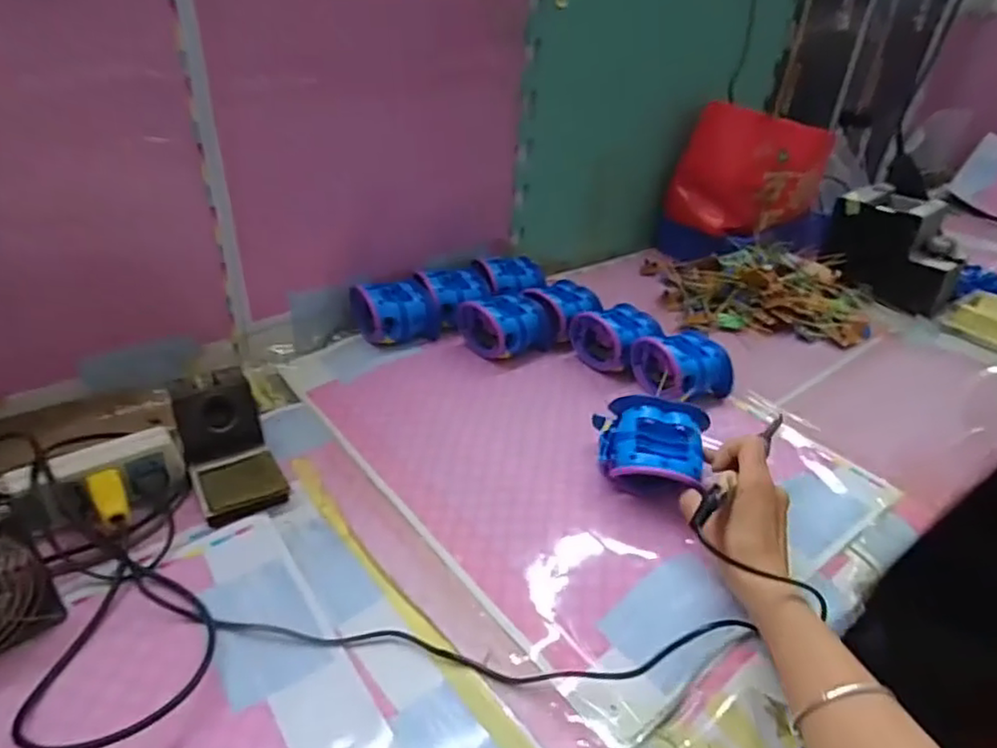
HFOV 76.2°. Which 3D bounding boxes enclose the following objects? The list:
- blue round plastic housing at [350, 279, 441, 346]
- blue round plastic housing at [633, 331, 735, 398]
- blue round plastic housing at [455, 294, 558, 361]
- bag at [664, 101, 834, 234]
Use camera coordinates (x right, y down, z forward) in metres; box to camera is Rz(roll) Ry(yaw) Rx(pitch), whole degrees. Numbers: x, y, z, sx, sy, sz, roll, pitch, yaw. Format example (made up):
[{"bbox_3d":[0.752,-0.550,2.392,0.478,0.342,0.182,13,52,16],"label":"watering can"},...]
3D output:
[{"bbox_3d":[-0.127,-0.073,0.788,0.097,0.075,0.072,-12,37,-24],"label":"blue round plastic housing"},{"bbox_3d":[0.209,-0.009,0.729,0.087,0.066,0.081,-9,36,-20],"label":"blue round plastic housing"},{"bbox_3d":[0.013,-0.060,0.788,0.098,0.064,0.086,-17,39,-30],"label":"blue round plastic housing"},{"bbox_3d":[0.407,-0.326,1.013,0.199,0.173,0.110,-10,35,-22],"label":"bag"}]

